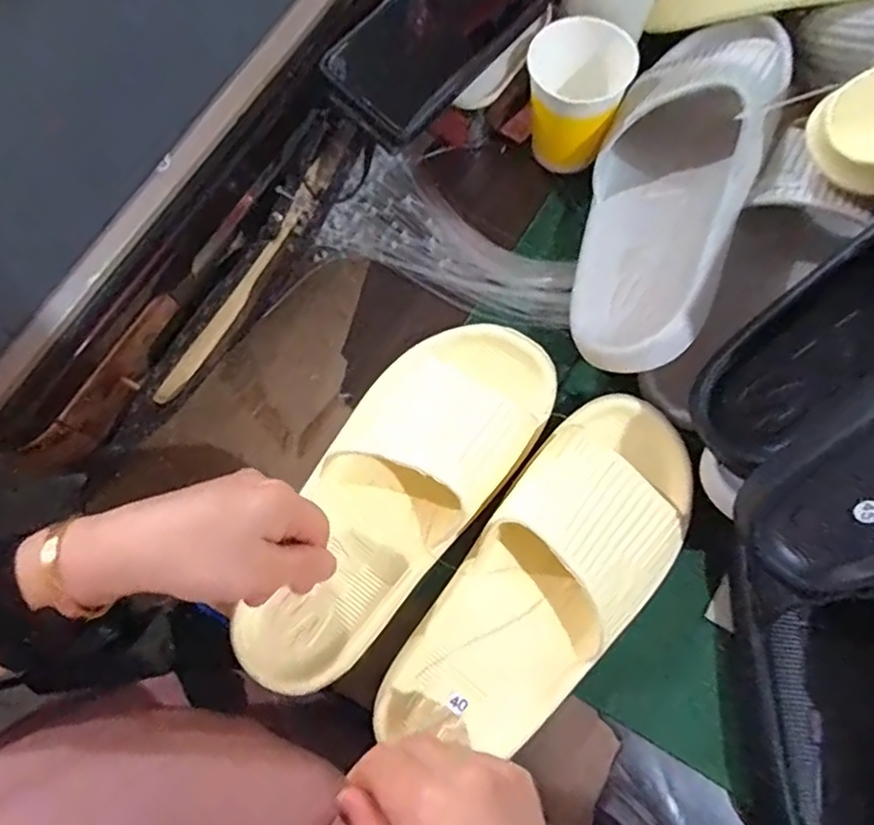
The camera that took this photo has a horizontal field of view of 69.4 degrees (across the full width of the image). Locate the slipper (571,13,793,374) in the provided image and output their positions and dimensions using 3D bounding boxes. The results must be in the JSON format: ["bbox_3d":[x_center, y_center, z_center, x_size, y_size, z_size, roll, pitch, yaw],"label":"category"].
[{"bbox_3d":[0.158,-0.159,0.424,0.098,0.100,0.280,25,76,5],"label":"slipper"}]

